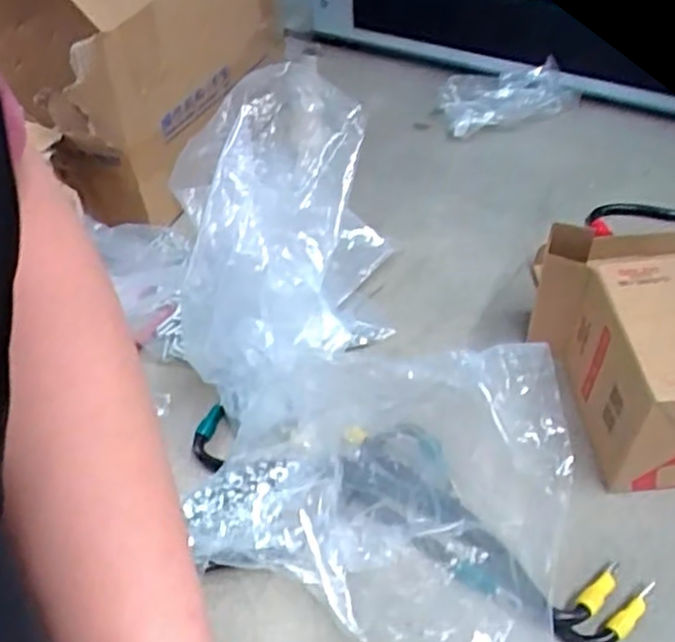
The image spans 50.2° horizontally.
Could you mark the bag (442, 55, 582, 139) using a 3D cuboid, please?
[{"bbox_3d":[0.199,-0.257,0.820,0.151,0.043,0.072,-9,48,-3],"label":"bag"}]

